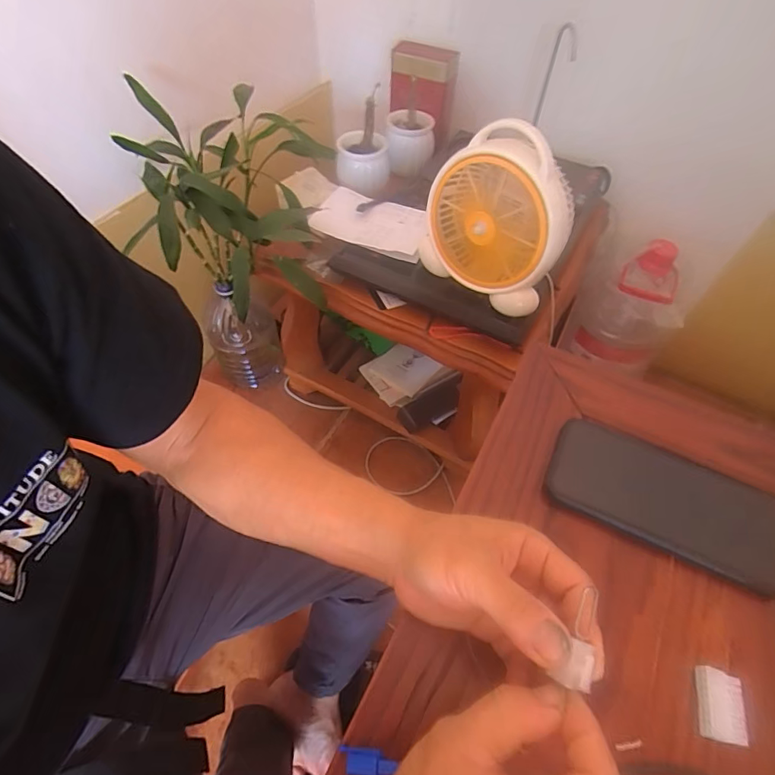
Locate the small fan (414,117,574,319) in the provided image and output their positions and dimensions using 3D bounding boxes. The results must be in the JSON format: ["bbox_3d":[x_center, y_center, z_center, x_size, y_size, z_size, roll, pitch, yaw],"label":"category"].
[{"bbox_3d":[0.165,-0.258,0.668,0.107,0.222,0.213,-39,64,-24],"label":"small fan"}]

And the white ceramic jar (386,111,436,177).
[{"bbox_3d":[0.050,-0.536,0.989,0.105,0.108,0.090,3,56,1],"label":"white ceramic jar"}]

